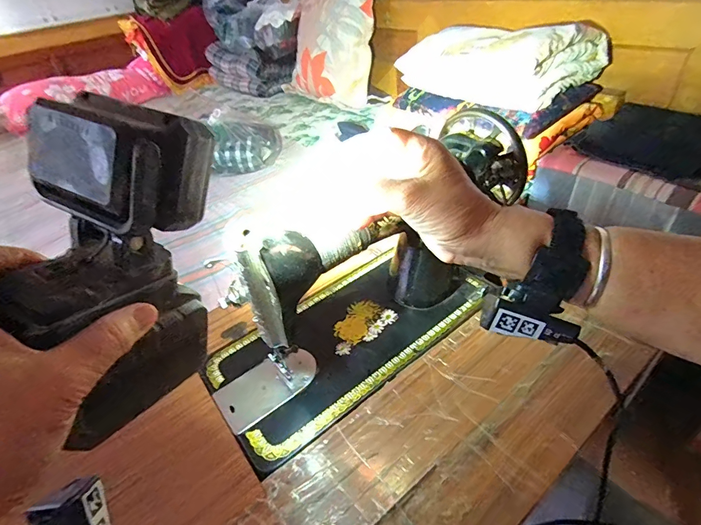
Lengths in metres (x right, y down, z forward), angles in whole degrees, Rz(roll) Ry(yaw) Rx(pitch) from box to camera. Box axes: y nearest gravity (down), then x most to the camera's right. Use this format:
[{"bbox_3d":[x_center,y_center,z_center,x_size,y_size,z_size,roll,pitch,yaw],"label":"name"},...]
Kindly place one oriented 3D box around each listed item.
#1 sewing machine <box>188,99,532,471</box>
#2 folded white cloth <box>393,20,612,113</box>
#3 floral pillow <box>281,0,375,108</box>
[{"bbox_3d":[0.009,0.006,0.458,0.400,0.185,0.177,-30,44,-26],"label":"sewing machine"},{"bbox_3d":[0.386,-0.547,1.038,0.292,0.146,0.428,-29,44,-25],"label":"folded white cloth"},{"bbox_3d":[-0.104,-0.889,1.590,0.149,0.393,0.475,-34,46,-29],"label":"floral pillow"}]

